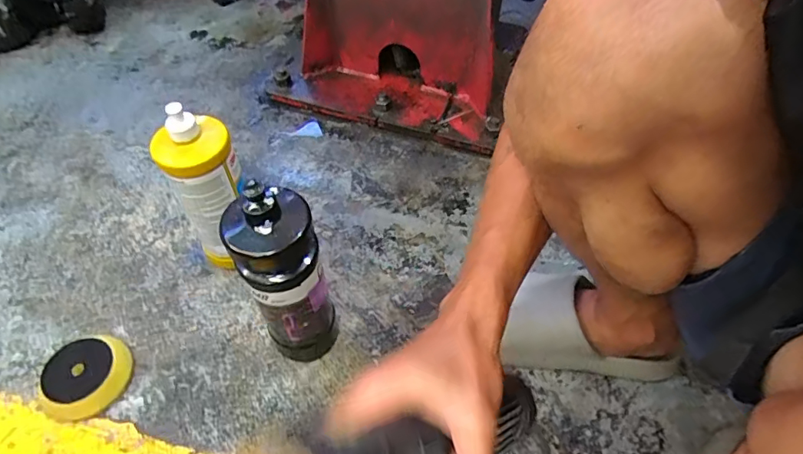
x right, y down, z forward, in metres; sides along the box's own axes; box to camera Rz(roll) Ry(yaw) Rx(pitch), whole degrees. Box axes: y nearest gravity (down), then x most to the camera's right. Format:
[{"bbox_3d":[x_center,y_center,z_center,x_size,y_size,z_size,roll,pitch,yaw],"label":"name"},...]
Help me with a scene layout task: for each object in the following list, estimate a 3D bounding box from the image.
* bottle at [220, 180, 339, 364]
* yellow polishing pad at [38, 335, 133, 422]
[{"bbox_3d":[-0.119,0.055,0.523,0.078,0.271,0.076,-18,56,-13],"label":"bottle"},{"bbox_3d":[-0.367,0.175,0.579,0.084,0.032,0.099,34,61,22],"label":"yellow polishing pad"}]

